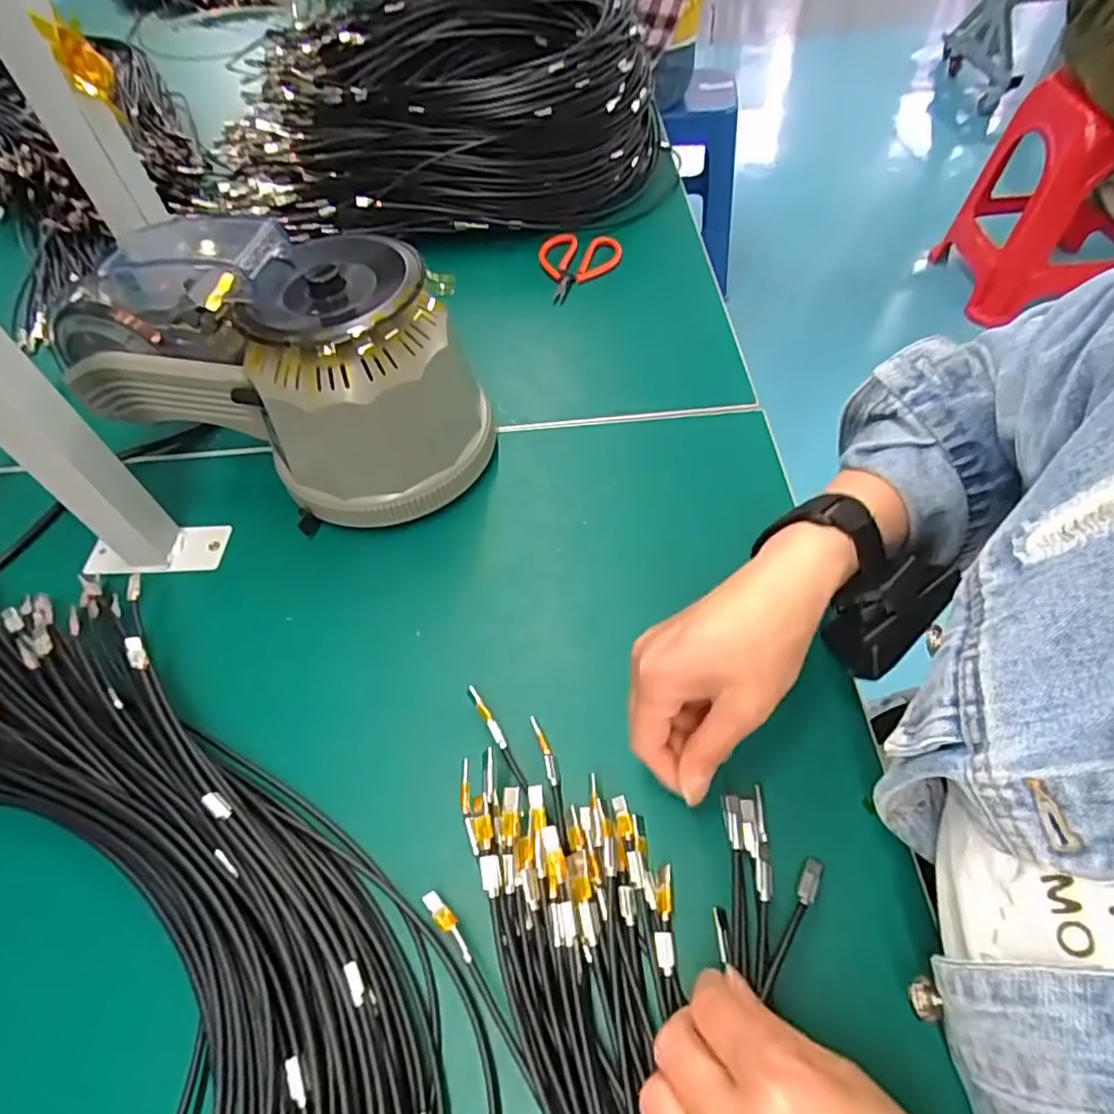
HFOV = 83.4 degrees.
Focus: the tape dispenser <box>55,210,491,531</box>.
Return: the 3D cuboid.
[{"bbox_3d":[-0.191,-0.133,0.440,0.276,0.152,0.145,19,59,17],"label":"tape dispenser"}]

